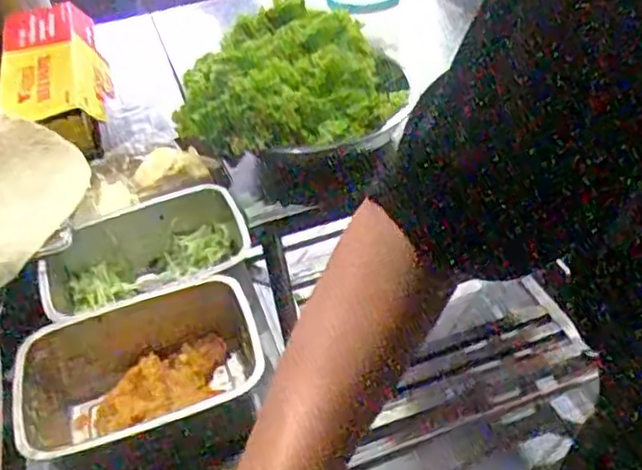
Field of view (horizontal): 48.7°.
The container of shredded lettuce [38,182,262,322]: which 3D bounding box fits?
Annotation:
[{"bbox_3d":[-0.161,0.035,0.680,0.192,0.069,0.137,-21,42,-16],"label":"container of shredded lettuce"}]

